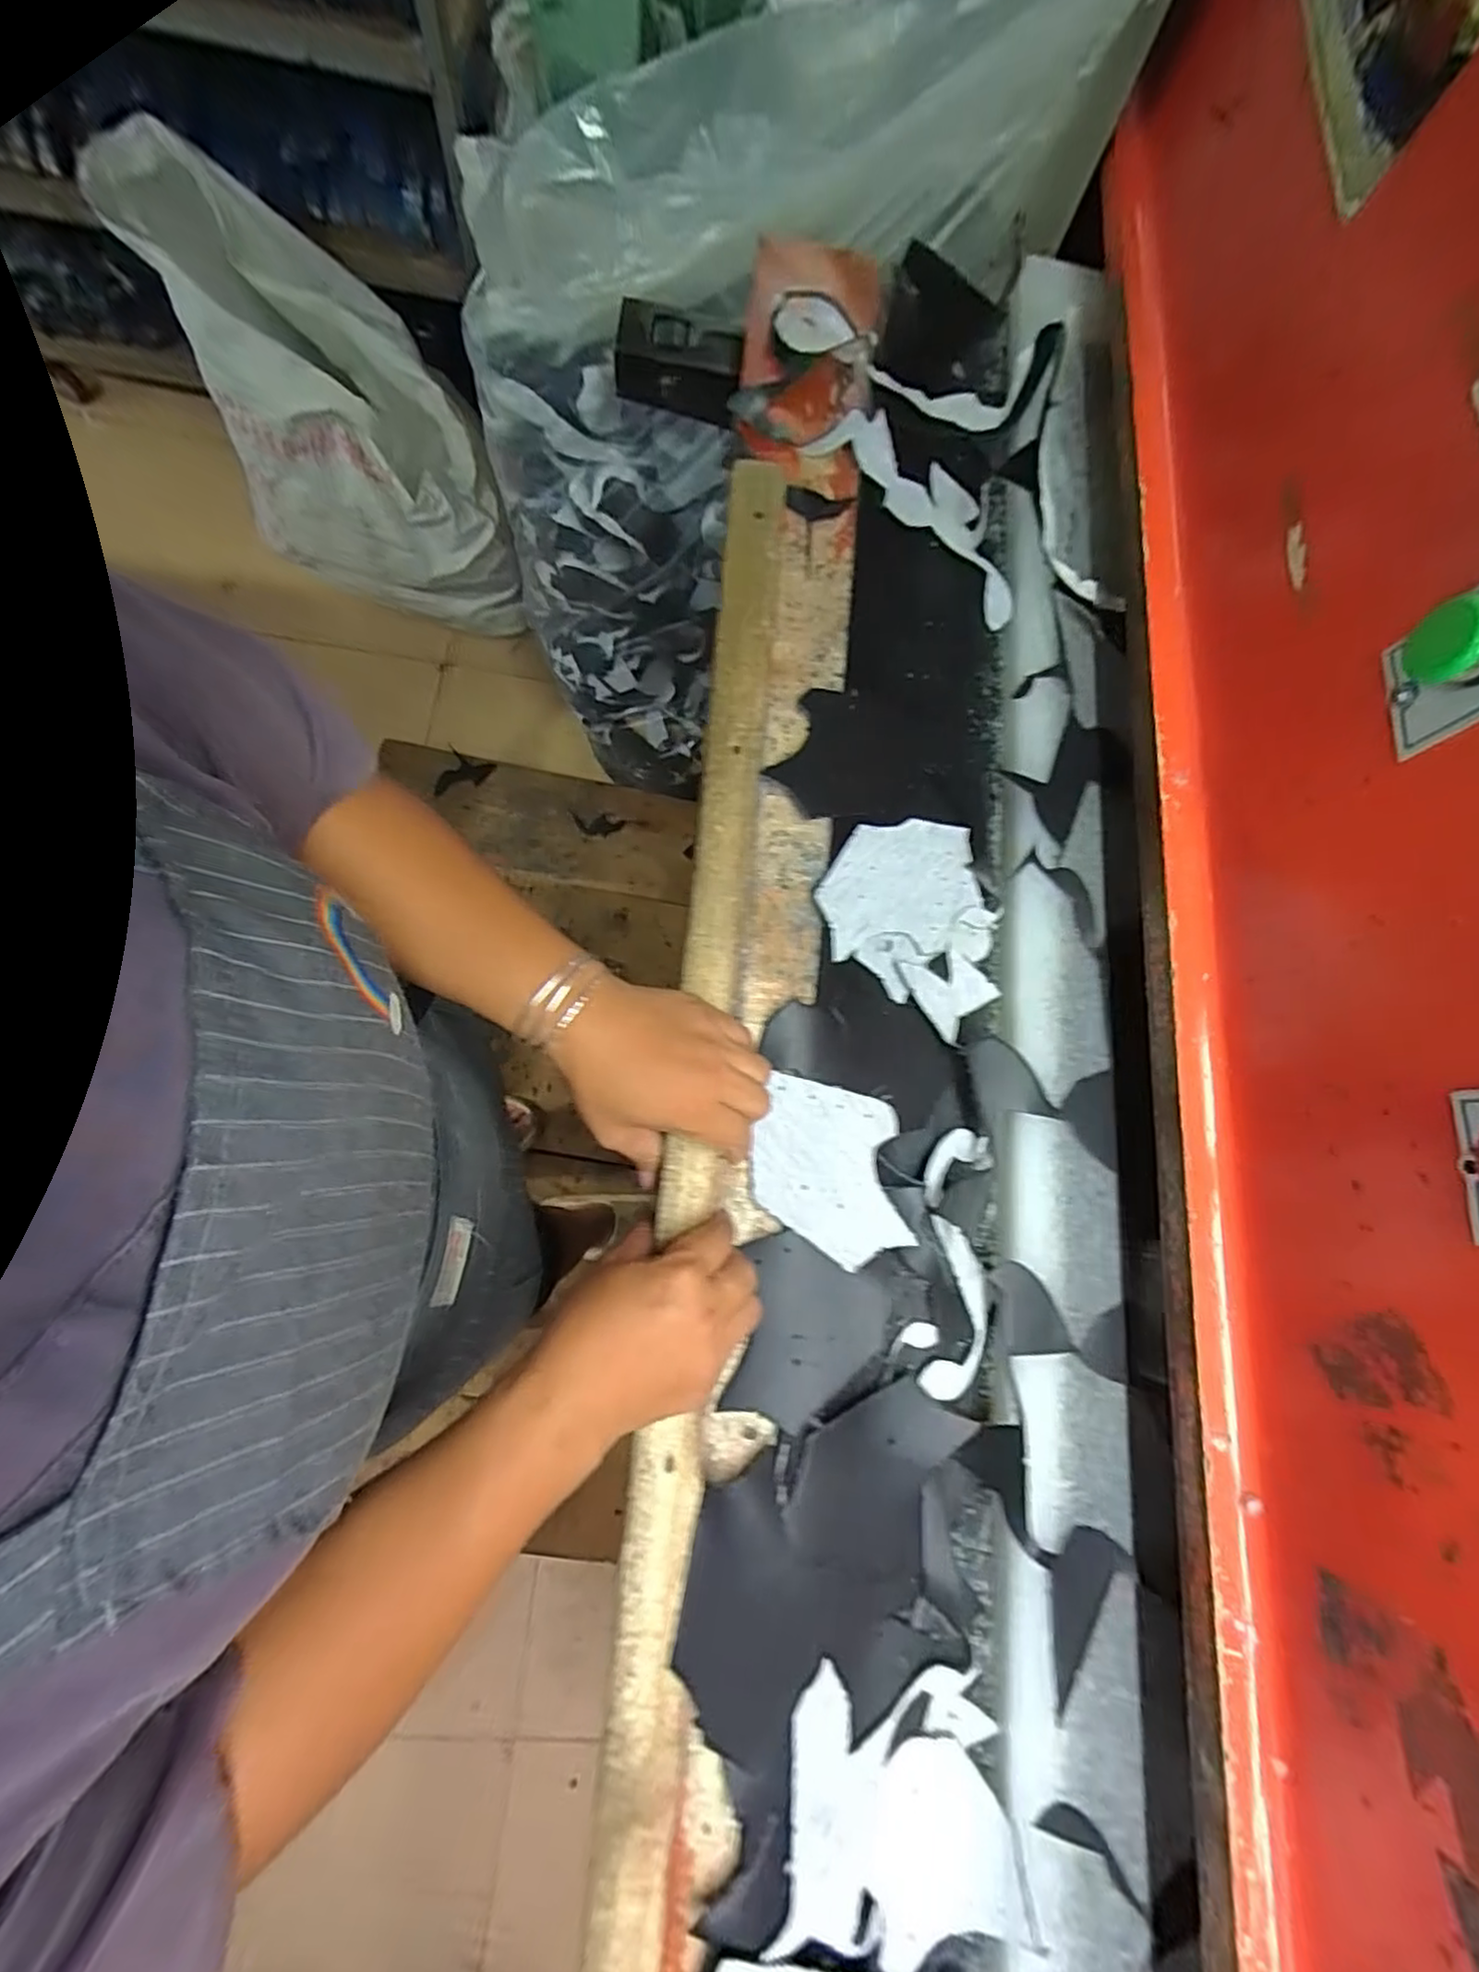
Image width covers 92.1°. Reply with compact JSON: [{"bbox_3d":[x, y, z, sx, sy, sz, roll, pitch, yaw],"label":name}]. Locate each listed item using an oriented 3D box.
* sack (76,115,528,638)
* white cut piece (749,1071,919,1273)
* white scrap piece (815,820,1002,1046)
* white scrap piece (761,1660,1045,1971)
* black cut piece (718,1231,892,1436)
[{"bbox_3d":[-0.668,-0.926,1.234,0.371,0.579,0.414,-31,82,-13],"label":"sack"},{"bbox_3d":[0.060,0.119,0.460,0.104,0.006,0.103,14,74,-7],"label":"white cut piece"},{"bbox_3d":[0.133,-0.055,0.525,0.145,0.010,0.137,36,73,-7],"label":"white scrap piece"},{"bbox_3d":[0.087,0.453,0.387,0.128,0.030,0.126,9,76,-5],"label":"white scrap piece"},{"bbox_3d":[0.036,0.213,0.431,0.089,0.004,0.101,29,75,0],"label":"black cut piece"}]

